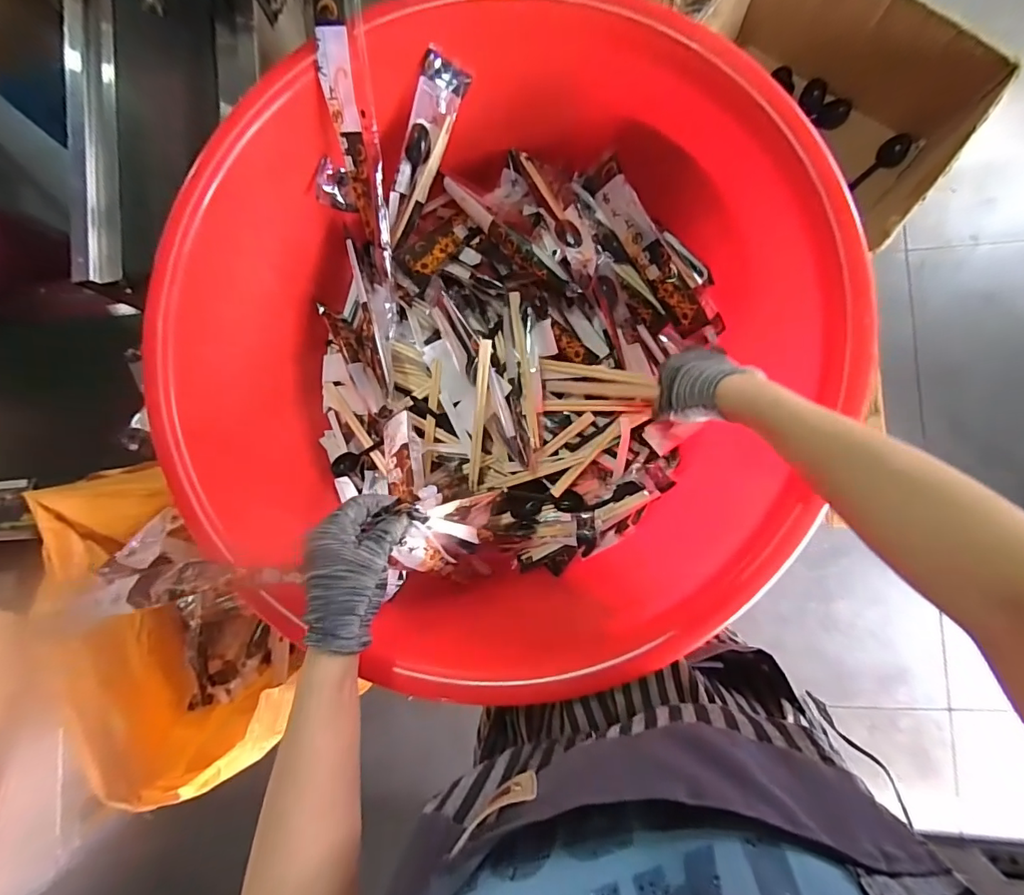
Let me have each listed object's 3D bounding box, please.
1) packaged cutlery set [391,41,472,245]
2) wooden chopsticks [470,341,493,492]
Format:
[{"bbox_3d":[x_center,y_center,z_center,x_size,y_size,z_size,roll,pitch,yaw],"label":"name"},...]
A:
[{"bbox_3d":[-0.109,-0.335,0.558,0.045,0.015,0.209,20,124,-16],"label":"packaged cutlery set"},{"bbox_3d":[-0.040,-0.035,0.574,0.014,0.009,0.189,9,109,7],"label":"wooden chopsticks"}]

